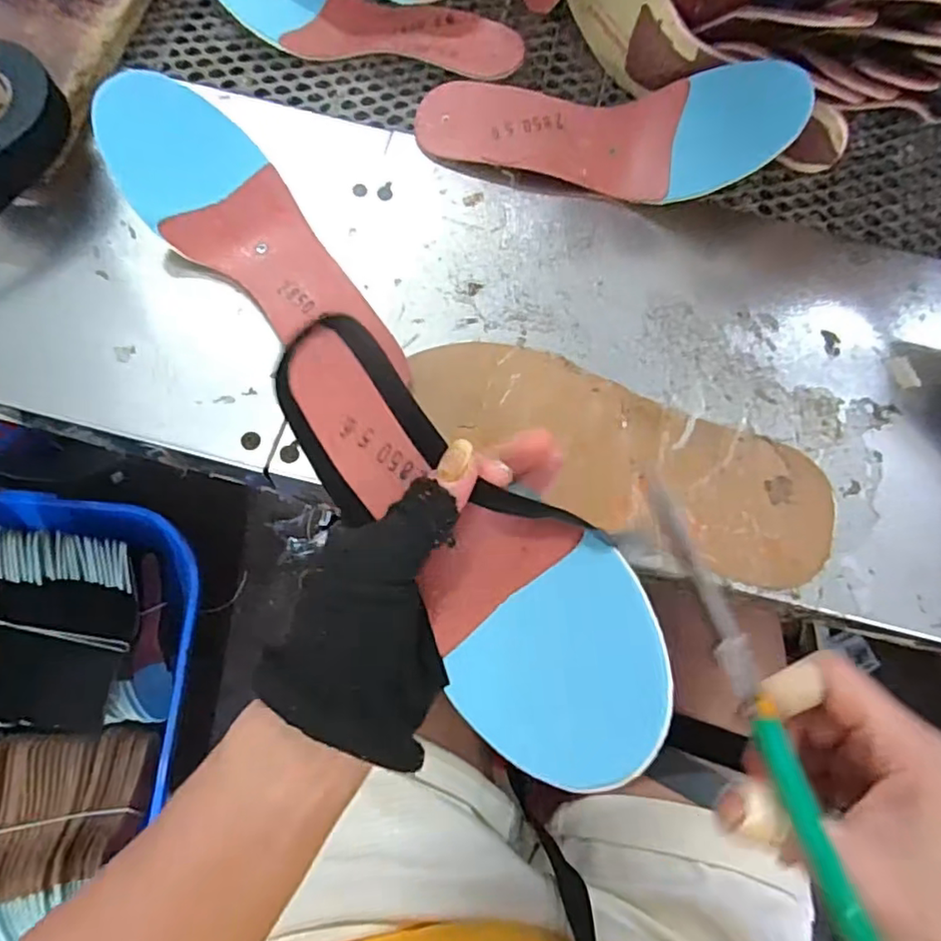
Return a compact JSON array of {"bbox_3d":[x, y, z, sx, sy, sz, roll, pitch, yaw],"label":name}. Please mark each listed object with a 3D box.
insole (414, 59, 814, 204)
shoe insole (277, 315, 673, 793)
[{"bbox_3d":[0.074,-0.206,0.358,0.209,0.052,0.069,7,72,-1],"label":"insole"},{"bbox_3d":[-0.012,0.015,0.237,0.068,0.038,0.217,-39,59,-7],"label":"shoe insole"}]

